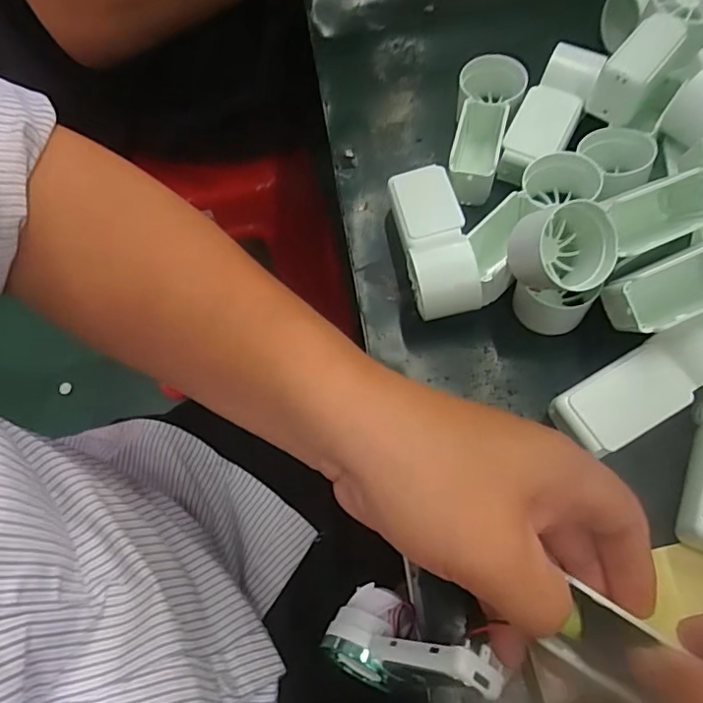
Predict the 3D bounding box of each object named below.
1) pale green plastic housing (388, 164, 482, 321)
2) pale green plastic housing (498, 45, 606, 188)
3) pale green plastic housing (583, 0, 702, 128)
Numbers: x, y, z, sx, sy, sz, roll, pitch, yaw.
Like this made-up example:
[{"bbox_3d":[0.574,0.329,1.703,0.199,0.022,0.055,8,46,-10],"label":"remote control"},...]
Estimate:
[{"bbox_3d":[0.043,-0.061,0.305,0.033,0.035,0.092,-8,66,-2],"label":"pale green plastic housing"},{"bbox_3d":[0.116,-0.139,0.328,0.033,0.030,0.098,25,69,13],"label":"pale green plastic housing"},{"bbox_3d":[0.173,-0.171,0.315,0.034,0.034,0.087,36,72,16],"label":"pale green plastic housing"}]

